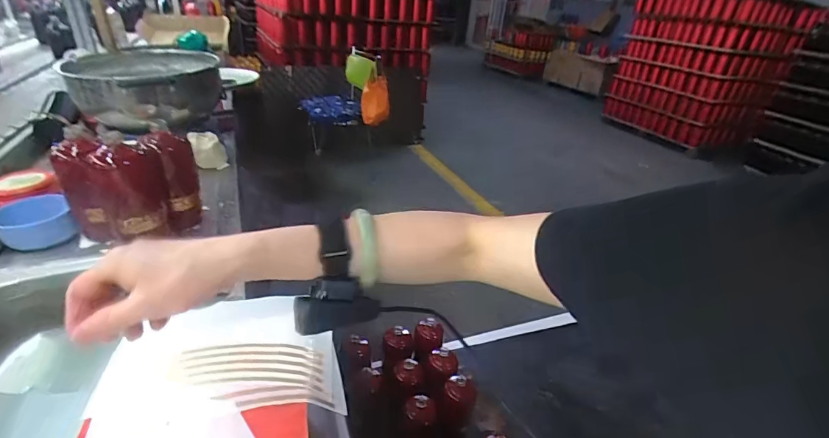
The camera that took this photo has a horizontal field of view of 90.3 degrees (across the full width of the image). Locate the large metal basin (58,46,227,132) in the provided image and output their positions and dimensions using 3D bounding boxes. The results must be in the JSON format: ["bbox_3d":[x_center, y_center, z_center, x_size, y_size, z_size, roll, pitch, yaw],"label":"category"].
[{"bbox_3d":[-0.606,-0.302,0.950,0.252,0.135,0.281,6,29,-2],"label":"large metal basin"}]

